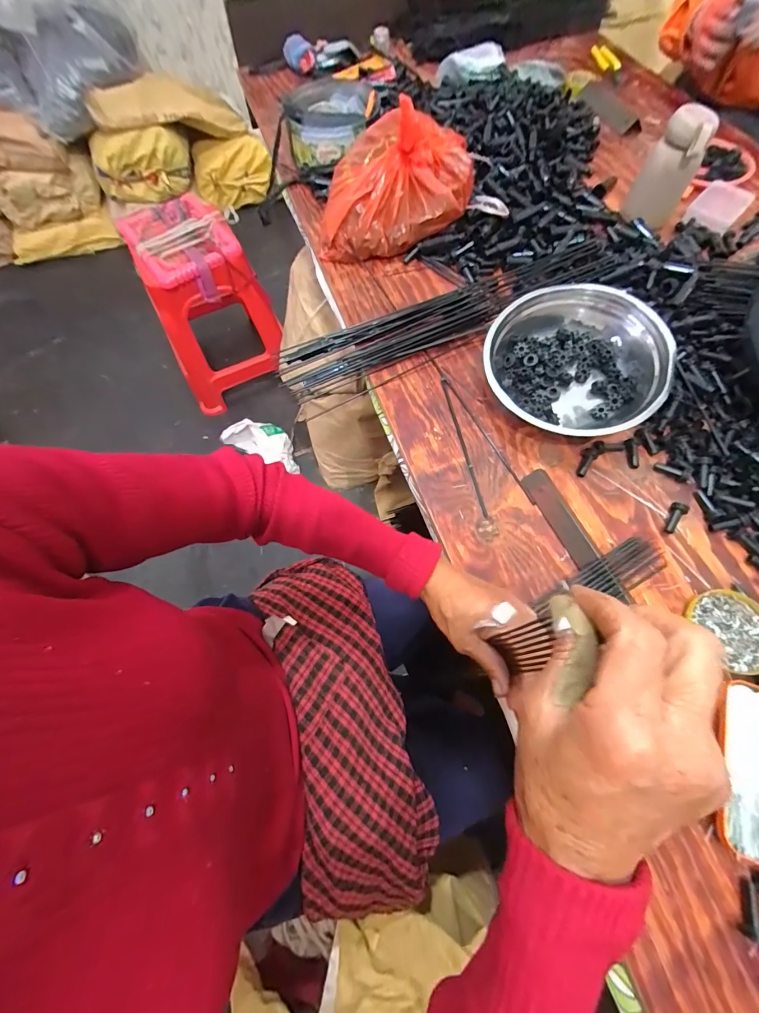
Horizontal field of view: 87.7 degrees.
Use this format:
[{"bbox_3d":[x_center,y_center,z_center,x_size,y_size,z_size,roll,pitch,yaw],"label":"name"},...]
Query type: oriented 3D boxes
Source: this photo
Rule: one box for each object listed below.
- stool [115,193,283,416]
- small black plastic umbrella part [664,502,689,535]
[{"bbox_3d":[-0.574,-0.644,1.313,0.352,0.459,0.381,-31,69,-11],"label":"stool"},{"bbox_3d":[0.352,0.014,0.469,0.016,0.015,0.039,29,70,14],"label":"small black plastic umbrella part"}]

